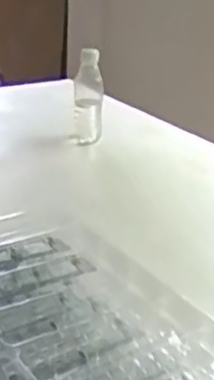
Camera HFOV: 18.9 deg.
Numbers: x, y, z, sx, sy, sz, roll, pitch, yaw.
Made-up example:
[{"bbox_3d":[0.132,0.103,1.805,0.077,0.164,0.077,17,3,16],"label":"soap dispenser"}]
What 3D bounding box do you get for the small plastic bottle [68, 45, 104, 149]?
[{"bbox_3d":[-0.037,-0.177,1.215,0.060,0.165,0.068,3,24,2],"label":"small plastic bottle"}]

